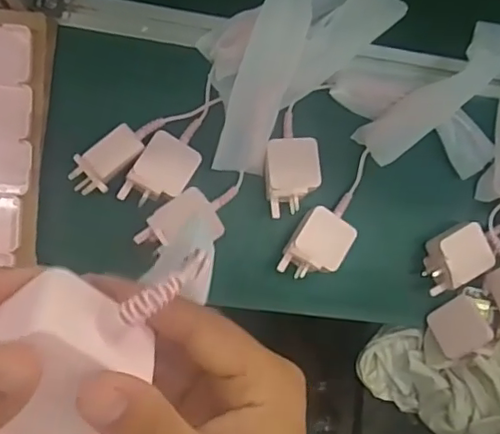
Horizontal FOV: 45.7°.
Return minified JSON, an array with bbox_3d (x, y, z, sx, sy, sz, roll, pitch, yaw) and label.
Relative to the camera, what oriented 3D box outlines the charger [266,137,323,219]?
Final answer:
[{"bbox_3d":[0.049,-0.047,0.691,0.062,0.039,0.088,0,89,-8],"label":"charger"}]

